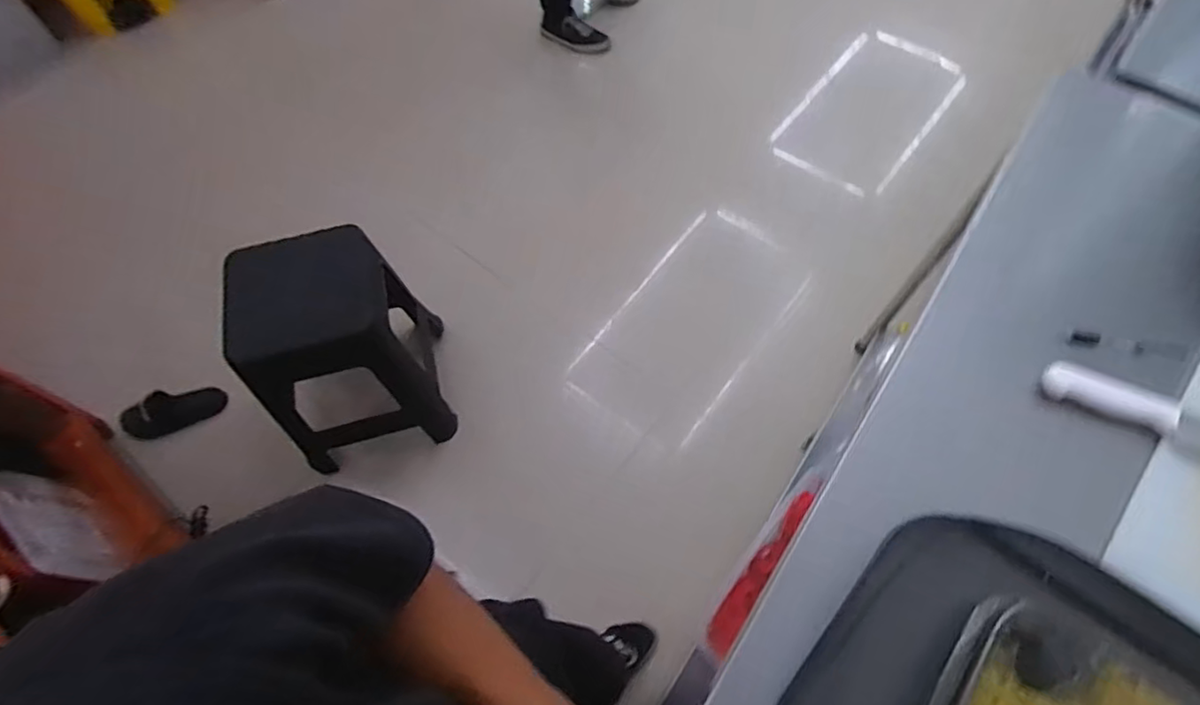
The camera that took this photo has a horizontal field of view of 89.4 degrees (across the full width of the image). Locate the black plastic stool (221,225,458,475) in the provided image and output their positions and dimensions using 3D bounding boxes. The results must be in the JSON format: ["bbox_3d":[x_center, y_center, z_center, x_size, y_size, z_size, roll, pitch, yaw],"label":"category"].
[{"bbox_3d":[-0.557,-0.024,1.350,0.322,0.471,0.374,-15,63,-7],"label":"black plastic stool"}]

